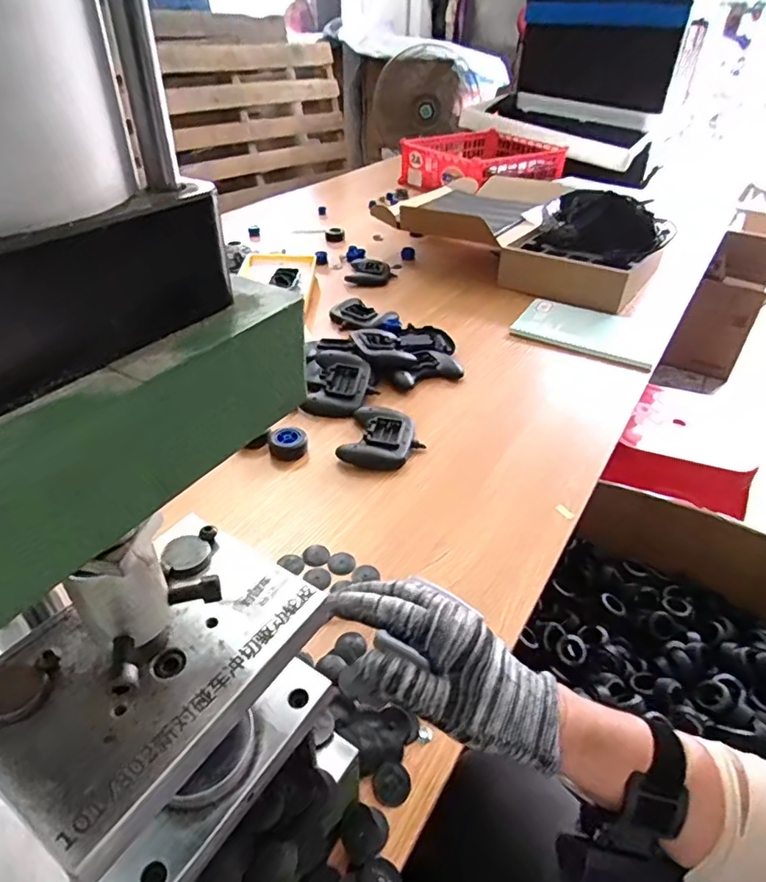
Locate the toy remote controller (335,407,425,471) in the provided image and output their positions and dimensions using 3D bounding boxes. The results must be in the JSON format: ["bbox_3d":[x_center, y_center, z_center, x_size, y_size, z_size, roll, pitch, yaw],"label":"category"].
[{"bbox_3d":[-0.002,0.000,0.792,0.106,0.030,0.124,12,38,11],"label":"toy remote controller"}]

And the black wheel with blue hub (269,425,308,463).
[{"bbox_3d":[-0.132,0.003,0.783,0.048,0.035,0.042,4,37,1],"label":"black wheel with blue hub"}]

